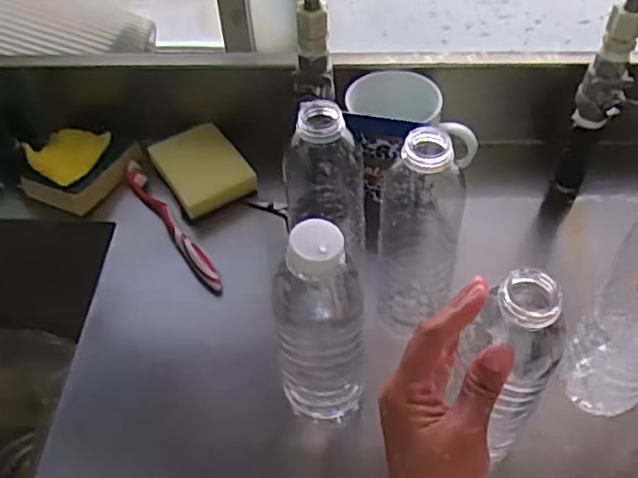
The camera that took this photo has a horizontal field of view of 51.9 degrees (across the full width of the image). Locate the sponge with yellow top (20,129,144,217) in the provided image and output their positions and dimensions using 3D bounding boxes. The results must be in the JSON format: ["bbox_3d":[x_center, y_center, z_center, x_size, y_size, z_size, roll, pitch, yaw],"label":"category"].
[{"bbox_3d":[-0.252,-0.080,0.684,0.092,0.033,0.096,18,54,17],"label":"sponge with yellow top"}]

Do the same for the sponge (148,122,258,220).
[{"bbox_3d":[-0.121,-0.074,0.674,0.076,0.021,0.108,-29,55,-20],"label":"sponge"}]

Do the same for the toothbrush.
[{"bbox_3d":[-0.146,-0.017,0.644,0.019,0.011,0.187,-29,55,-20],"label":"toothbrush"}]

